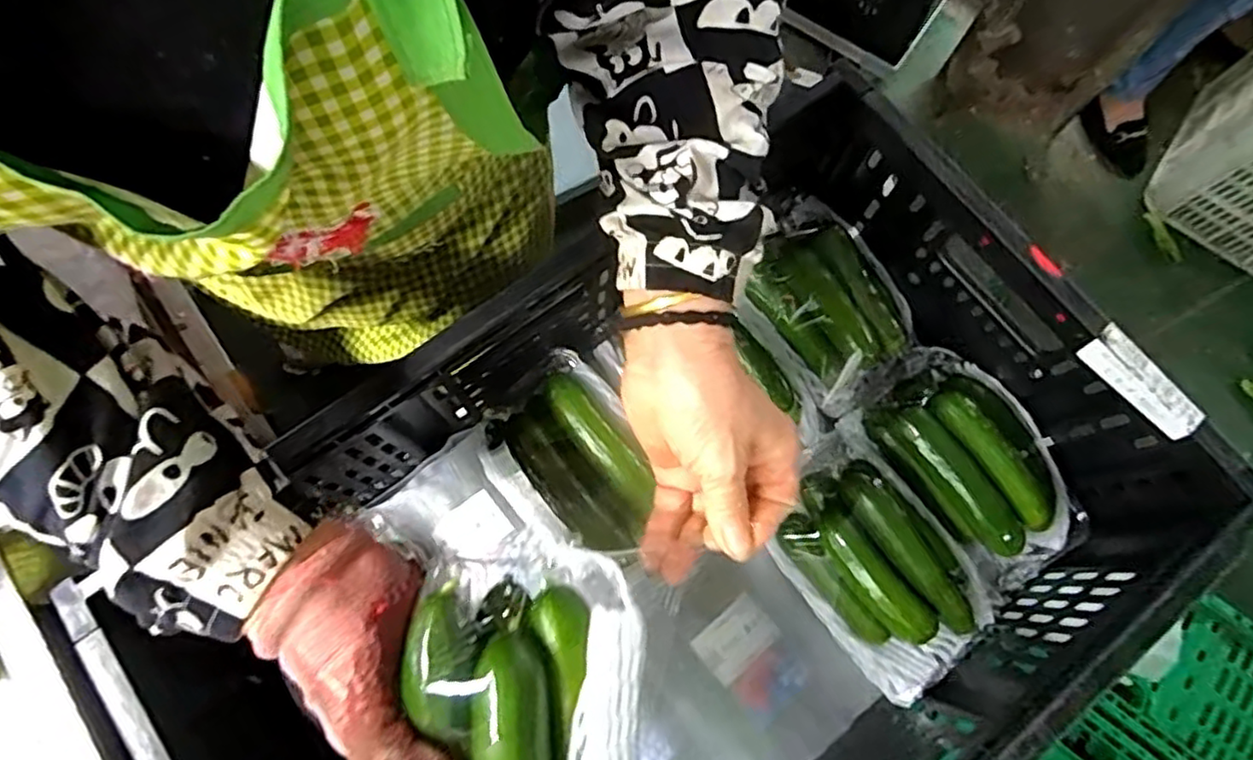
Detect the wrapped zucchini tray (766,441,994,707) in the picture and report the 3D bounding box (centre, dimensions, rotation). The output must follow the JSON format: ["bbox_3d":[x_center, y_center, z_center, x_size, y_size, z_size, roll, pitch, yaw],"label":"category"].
[{"bbox_3d":[0.181,0.129,0.479,0.111,0.051,0.169,-37,78,-12],"label":"wrapped zucchini tray"}]

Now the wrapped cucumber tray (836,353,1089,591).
[{"bbox_3d":[0.262,0.063,0.515,0.115,0.061,0.187,-35,77,-11],"label":"wrapped cucumber tray"}]

